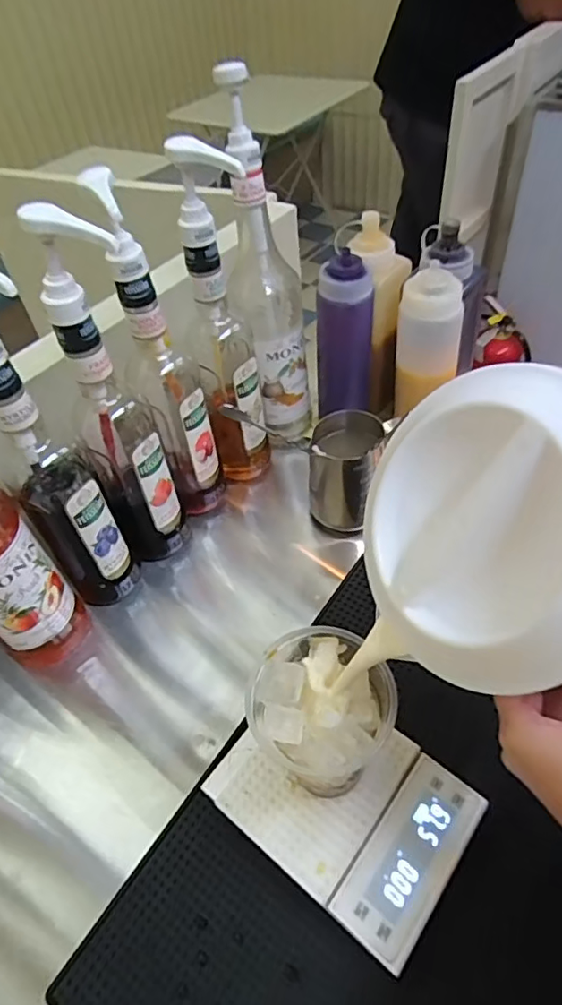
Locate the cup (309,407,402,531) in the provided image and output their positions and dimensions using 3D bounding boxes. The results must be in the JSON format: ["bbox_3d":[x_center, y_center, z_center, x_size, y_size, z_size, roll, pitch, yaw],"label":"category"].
[{"bbox_3d":[0.078,-0.037,0.620,0.081,0.110,0.089,10,51,15],"label":"cup"}]

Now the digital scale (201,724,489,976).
[{"bbox_3d":[0.049,0.237,0.441,0.181,0.042,0.129,29,58,28],"label":"digital scale"}]

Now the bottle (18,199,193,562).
[{"bbox_3d":[-0.154,-0.077,0.522,0.086,0.371,0.068,-27,51,-16],"label":"bottle"}]

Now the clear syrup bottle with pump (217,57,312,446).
[{"bbox_3d":[-0.011,-0.235,0.617,0.075,0.379,0.085,-3,49,4],"label":"clear syrup bottle with pump"}]

